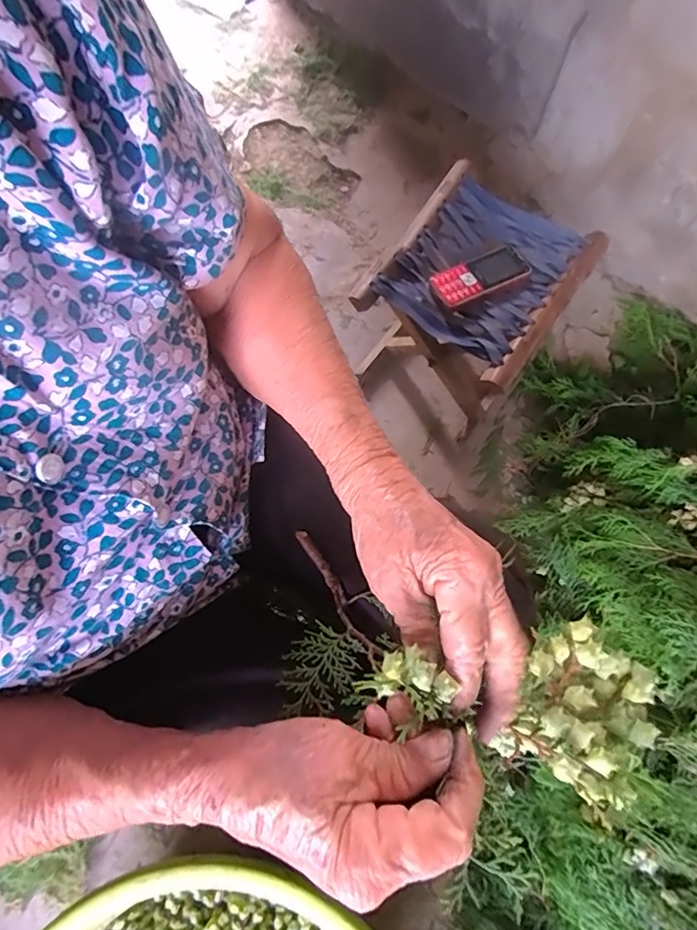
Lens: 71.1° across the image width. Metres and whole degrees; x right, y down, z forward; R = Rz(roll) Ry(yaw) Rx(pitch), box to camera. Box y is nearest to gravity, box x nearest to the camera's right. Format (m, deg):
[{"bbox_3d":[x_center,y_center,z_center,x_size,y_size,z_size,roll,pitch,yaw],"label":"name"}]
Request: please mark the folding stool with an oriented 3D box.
[{"bbox_3d":[0.171,-0.210,0.718,0.238,0.218,0.248,35,74,12],"label":"folding stool"}]

